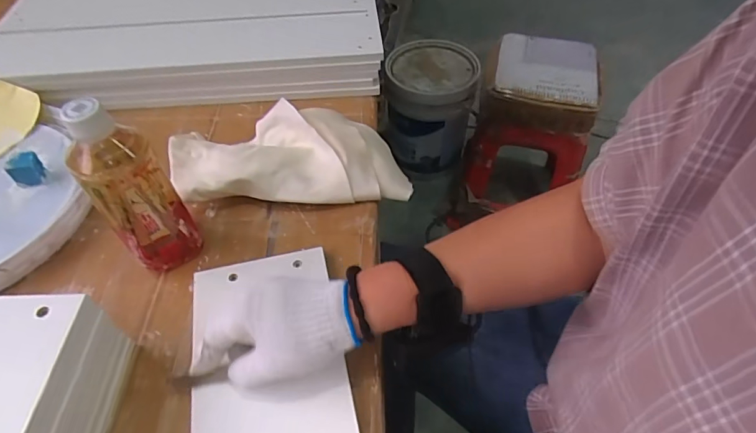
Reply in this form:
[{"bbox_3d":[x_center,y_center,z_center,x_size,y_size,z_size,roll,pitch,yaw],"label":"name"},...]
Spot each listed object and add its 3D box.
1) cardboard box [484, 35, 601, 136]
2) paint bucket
[{"bbox_3d":[0.432,-0.368,1.219,0.278,0.099,0.309,9,51,8],"label":"cardboard box"},{"bbox_3d":[0.176,-0.366,1.627,0.287,0.366,0.331,6,51,6],"label":"paint bucket"}]

